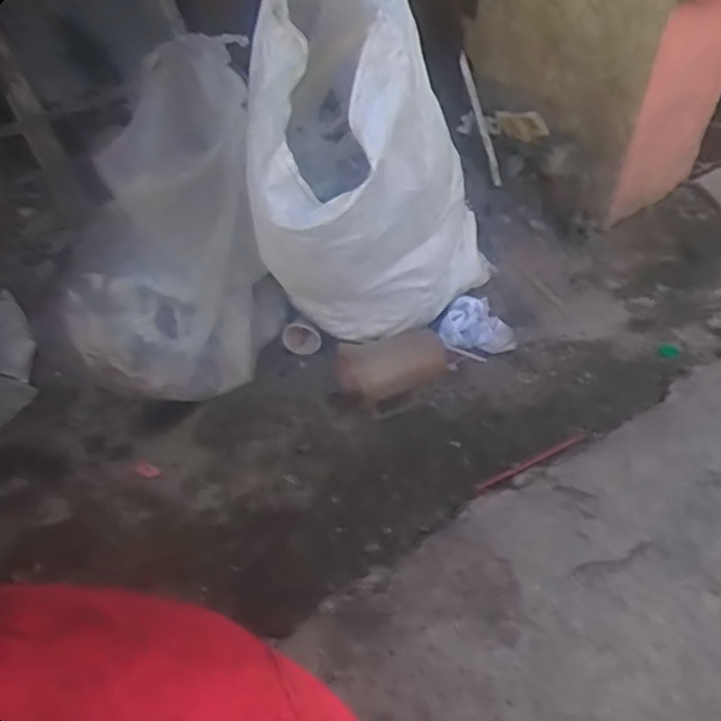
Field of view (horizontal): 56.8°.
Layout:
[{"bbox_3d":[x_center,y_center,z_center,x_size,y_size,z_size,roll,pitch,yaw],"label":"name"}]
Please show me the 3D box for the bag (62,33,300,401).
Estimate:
[{"bbox_3d":[-0.390,-0.253,1.266,0.418,0.598,0.276,6,42,4],"label":"bag"}]

